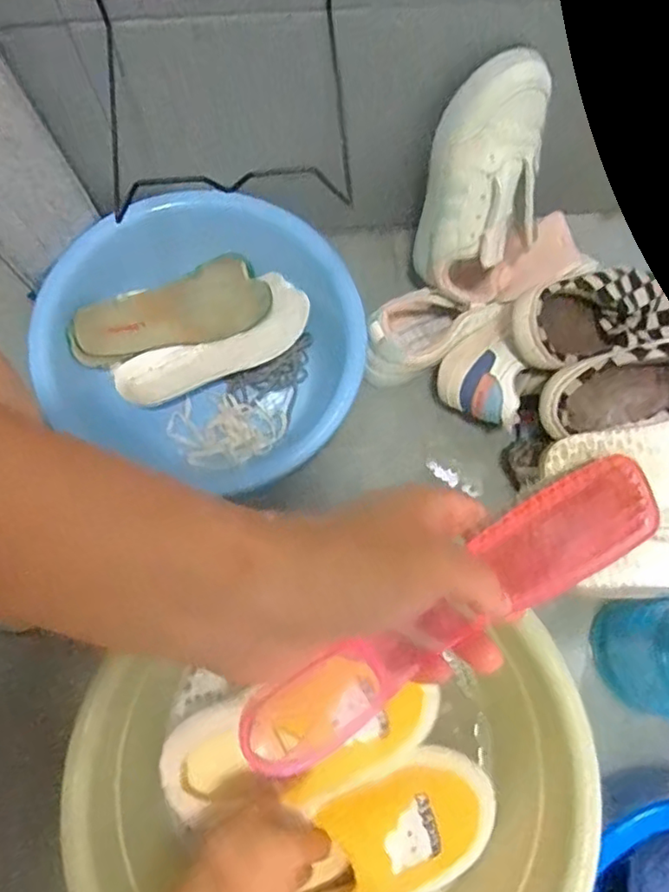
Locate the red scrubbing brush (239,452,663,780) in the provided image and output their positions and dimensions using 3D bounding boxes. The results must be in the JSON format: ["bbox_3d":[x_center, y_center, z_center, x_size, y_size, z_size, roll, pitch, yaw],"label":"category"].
[{"bbox_3d":[0.050,0.065,0.241,0.190,0.017,0.040,-32,77,-12],"label":"red scrubbing brush"}]

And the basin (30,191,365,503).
[{"bbox_3d":[-0.135,-0.127,0.697,0.331,0.125,0.315,0,74,-1],"label":"basin"}]

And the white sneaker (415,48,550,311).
[{"bbox_3d":[0.149,-0.250,0.600,0.114,0.231,0.086,10,41,2],"label":"white sneaker"}]

